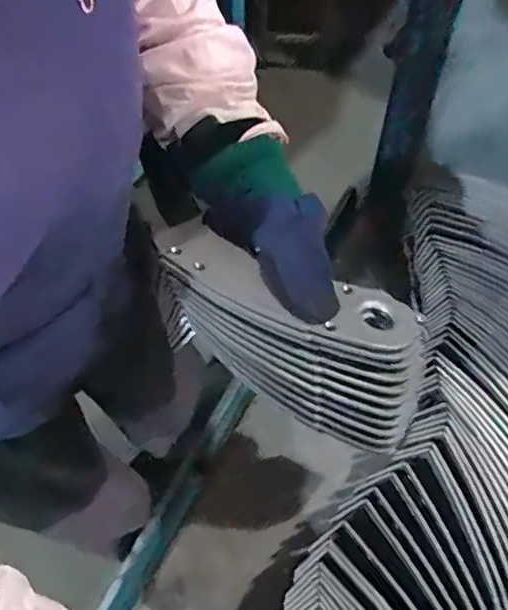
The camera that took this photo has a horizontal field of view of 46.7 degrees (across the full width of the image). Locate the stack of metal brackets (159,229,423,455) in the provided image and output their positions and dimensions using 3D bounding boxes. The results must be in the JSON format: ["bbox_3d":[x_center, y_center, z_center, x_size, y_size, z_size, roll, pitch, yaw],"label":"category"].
[{"bbox_3d":[0.030,0.019,0.404,0.200,0.063,0.087,29,65,-1],"label":"stack of metal brackets"}]

